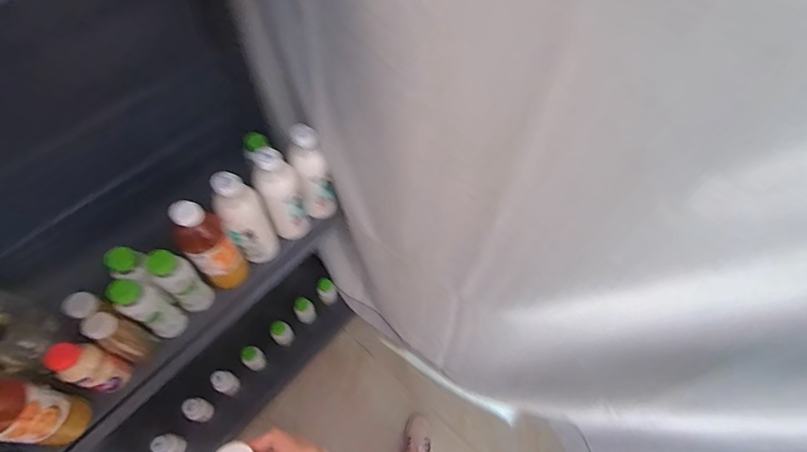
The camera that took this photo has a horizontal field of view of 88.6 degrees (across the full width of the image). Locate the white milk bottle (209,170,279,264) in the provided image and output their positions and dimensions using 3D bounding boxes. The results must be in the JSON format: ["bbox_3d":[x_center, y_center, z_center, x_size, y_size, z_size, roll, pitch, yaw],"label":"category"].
[{"bbox_3d":[-0.309,-0.008,0.818,0.078,0.244,0.072,2,60,-3],"label":"white milk bottle"}]

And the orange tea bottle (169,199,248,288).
[{"bbox_3d":[-0.363,0.042,0.780,0.079,0.248,0.070,-35,69,-21],"label":"orange tea bottle"}]

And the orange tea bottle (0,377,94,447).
[{"bbox_3d":[-0.574,0.281,0.621,0.068,0.237,0.077,6,60,-1],"label":"orange tea bottle"}]

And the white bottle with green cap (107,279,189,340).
[{"bbox_3d":[-0.459,0.153,0.755,0.050,0.198,0.057,25,62,10],"label":"white bottle with green cap"}]

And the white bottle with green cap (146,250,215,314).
[{"bbox_3d":[-0.422,0.108,0.789,0.060,0.175,0.062,2,60,-3],"label":"white bottle with green cap"}]

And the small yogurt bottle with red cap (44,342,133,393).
[{"bbox_3d":[-0.531,0.240,0.701,0.057,0.151,0.062,2,60,-3],"label":"small yogurt bottle with red cap"}]

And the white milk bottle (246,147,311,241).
[{"bbox_3d":[-0.247,-0.056,0.851,0.081,0.241,0.075,-16,63,-13],"label":"white milk bottle"}]

